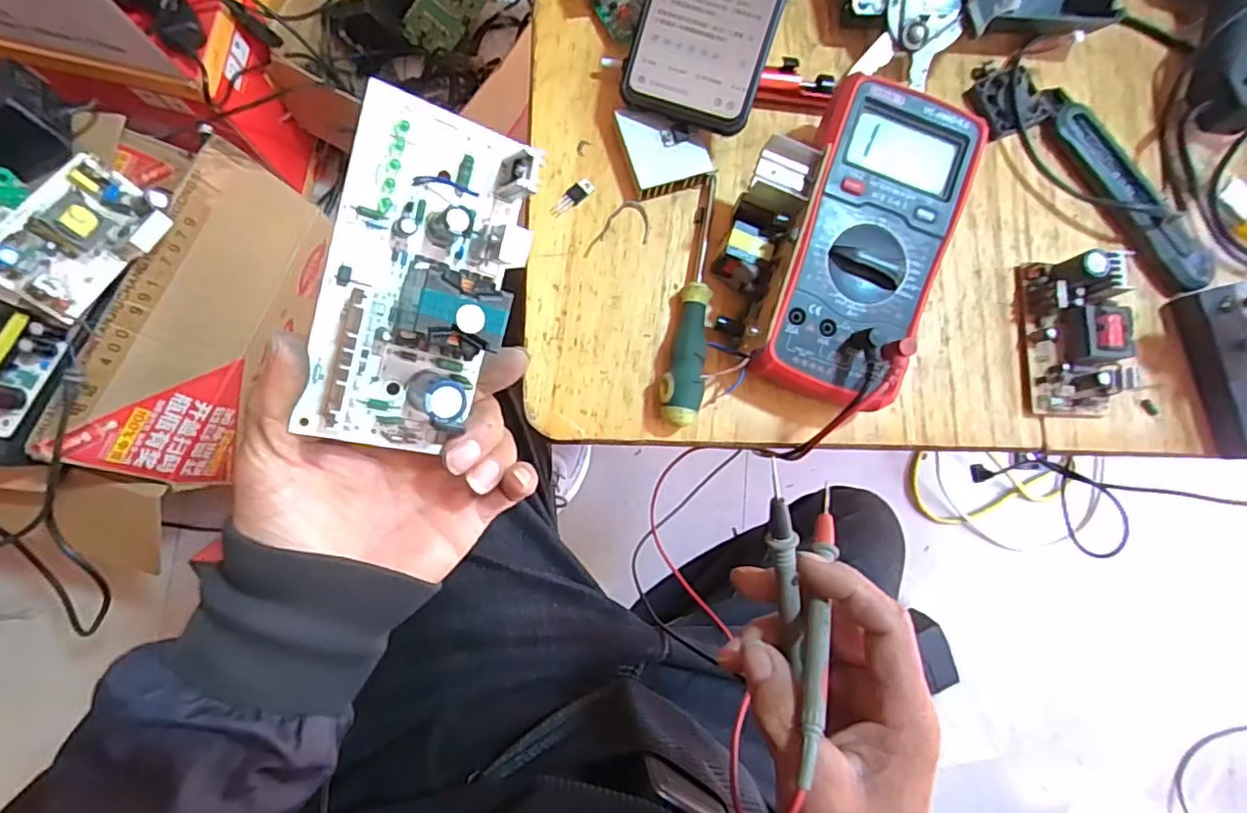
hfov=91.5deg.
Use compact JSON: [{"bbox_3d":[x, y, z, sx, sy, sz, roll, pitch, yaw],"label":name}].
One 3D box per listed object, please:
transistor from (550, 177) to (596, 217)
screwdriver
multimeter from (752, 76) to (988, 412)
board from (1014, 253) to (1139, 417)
[{"bbox_3d":[-0.032,-0.128,0.373,0.031,0.004,0.010,-42,88,-9],"label":"transistor"},{"bbox_3d":[0.043,-0.064,0.361,0.022,0.025,0.152,11,82,-4],"label":"screwdriver"},{"bbox_3d":[0.135,-0.091,0.355,0.089,0.055,0.179,20,81,-3],"label":"multimeter"},{"bbox_3d":[0.290,-0.045,0.379,0.061,0.038,0.096,-2,83,-6],"label":"board"}]

